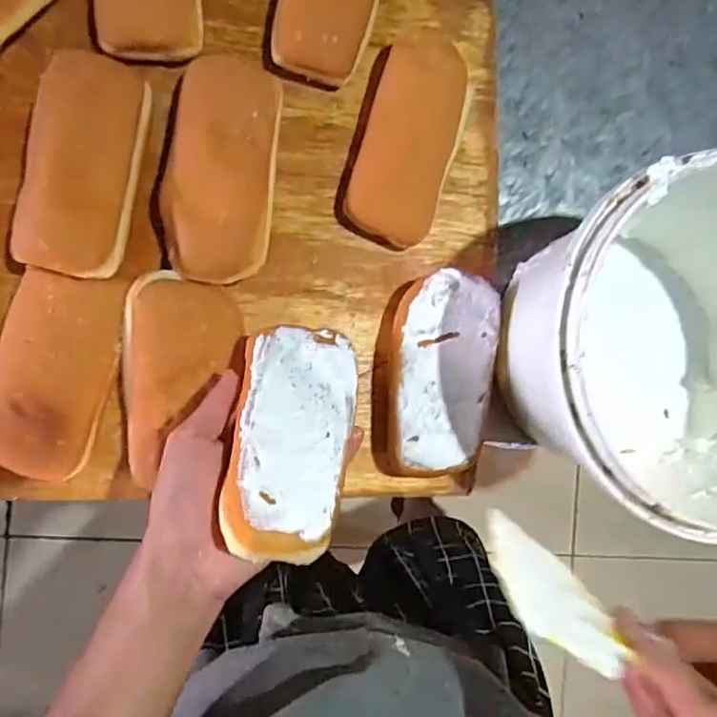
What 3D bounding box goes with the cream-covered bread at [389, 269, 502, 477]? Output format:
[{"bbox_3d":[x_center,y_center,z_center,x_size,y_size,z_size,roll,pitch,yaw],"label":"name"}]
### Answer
[{"bbox_3d":[0.059,0.011,0.466,0.074,0.039,0.147,11,88,-7],"label":"cream-covered bread"}]

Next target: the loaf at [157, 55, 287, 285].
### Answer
[{"bbox_3d":[-0.099,-0.132,0.443,0.080,0.047,0.158,5,88,-7],"label":"loaf"}]

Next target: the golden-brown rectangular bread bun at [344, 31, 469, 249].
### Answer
[{"bbox_3d":[0.039,-0.164,0.464,0.070,0.049,0.148,18,87,-7],"label":"golden-brown rectangular bread bun"}]

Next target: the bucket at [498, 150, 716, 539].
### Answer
[{"bbox_3d":[0.214,-0.006,0.428,0.212,0.168,0.210,0,89,-7],"label":"bucket"}]

